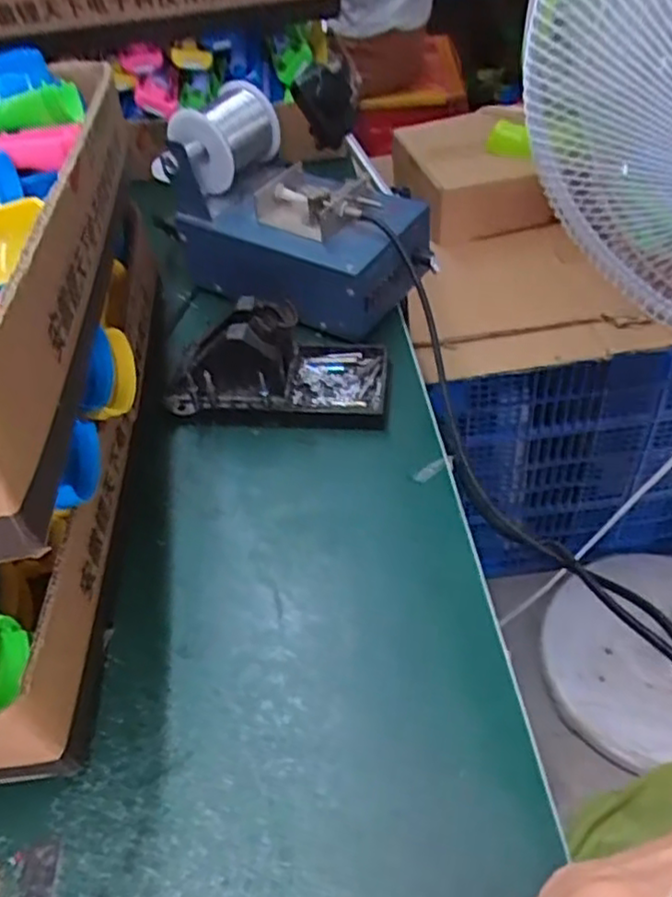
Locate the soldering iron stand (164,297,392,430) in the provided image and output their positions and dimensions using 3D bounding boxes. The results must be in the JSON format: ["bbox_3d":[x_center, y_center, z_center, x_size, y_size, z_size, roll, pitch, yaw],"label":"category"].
[{"bbox_3d":[-0.040,-0.069,0.498,0.154,0.069,0.087,2,48,7],"label":"soldering iron stand"}]

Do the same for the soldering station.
[{"bbox_3d":[-0.029,-0.190,0.551,0.196,0.123,0.118,19,52,21],"label":"soldering station"}]

